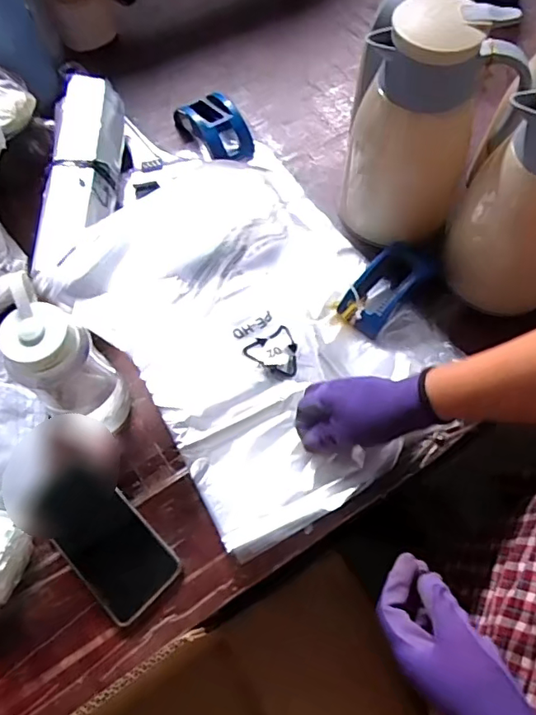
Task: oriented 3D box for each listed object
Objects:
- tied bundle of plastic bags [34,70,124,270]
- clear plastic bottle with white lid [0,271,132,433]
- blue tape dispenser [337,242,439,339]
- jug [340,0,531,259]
[{"bbox_3d":[-0.236,-0.252,0.697,0.077,0.068,0.276,-3,62,0],"label":"tied bundle of plastic bags"},{"bbox_3d":[-0.194,0.015,0.515,0.058,0.187,0.074,11,62,9],"label":"clear plastic bottle with white lid"},{"bbox_3d":[0.144,-0.085,0.638,0.062,0.040,0.125,38,70,21],"label":"blue tape dispenser"},{"bbox_3d":[0.166,-0.242,0.594,0.154,0.251,0.115,10,62,8],"label":"jug"}]

